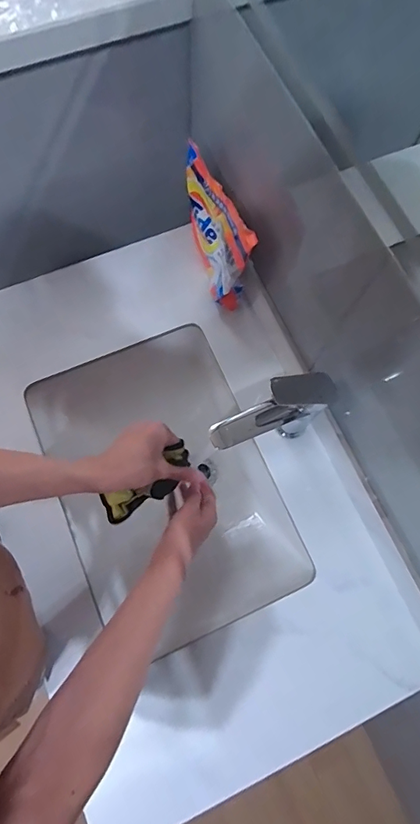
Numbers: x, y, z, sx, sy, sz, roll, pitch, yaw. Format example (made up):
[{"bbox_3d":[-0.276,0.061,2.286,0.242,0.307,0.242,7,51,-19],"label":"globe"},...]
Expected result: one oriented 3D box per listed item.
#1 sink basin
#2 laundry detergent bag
[{"bbox_3d":[-0.073,0.119,0.709,0.302,0.131,0.437,-23,77,-8],"label":"sink basin"},{"bbox_3d":[0.007,-0.268,0.647,0.042,0.164,0.185,-20,76,-7],"label":"laundry detergent bag"}]

